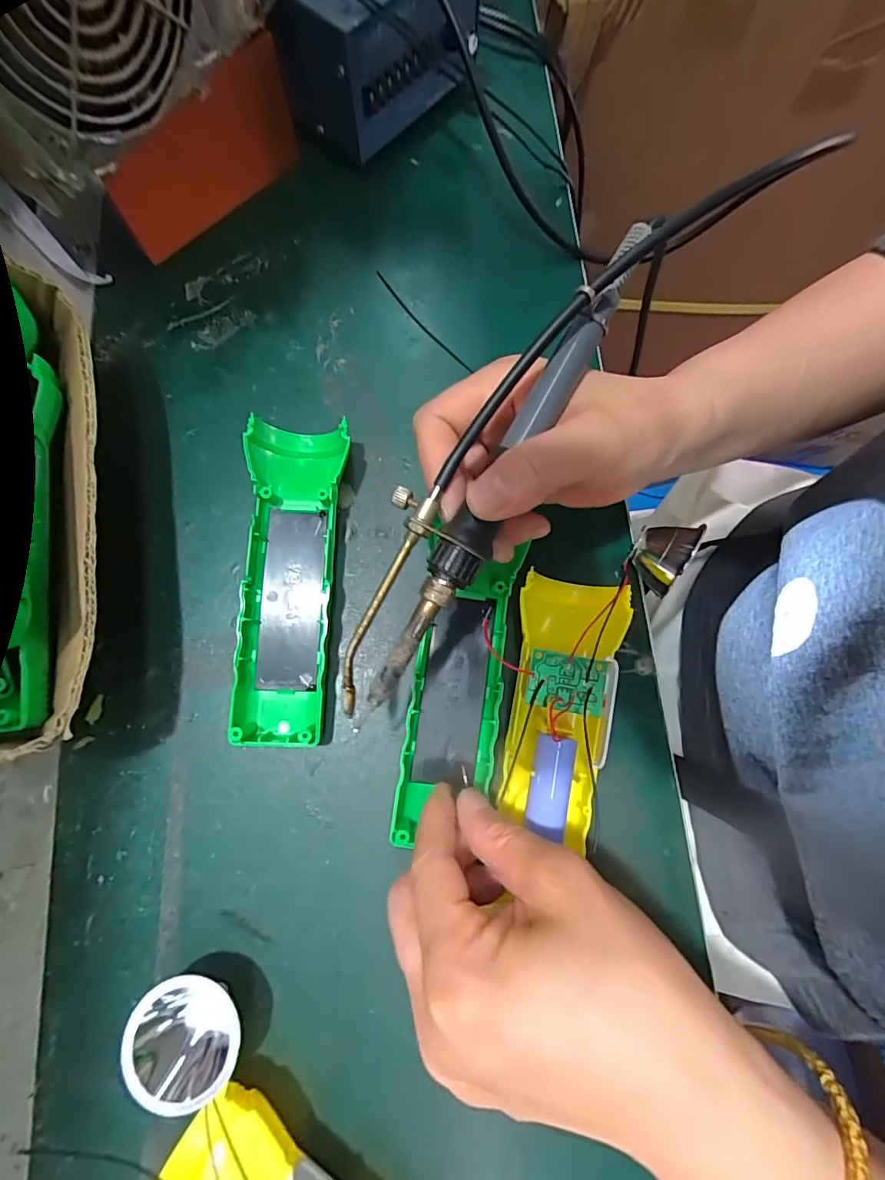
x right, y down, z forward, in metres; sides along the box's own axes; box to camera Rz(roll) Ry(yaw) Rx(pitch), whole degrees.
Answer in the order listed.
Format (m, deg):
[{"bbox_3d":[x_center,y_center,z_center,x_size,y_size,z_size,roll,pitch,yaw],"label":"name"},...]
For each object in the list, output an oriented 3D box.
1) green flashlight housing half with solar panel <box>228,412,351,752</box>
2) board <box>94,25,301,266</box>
[{"bbox_3d":[-0.079,-0.008,0.246,0.046,0.023,0.165,2,78,0],"label":"green flashlight housing half with solar panel"},{"bbox_3d":[-0.132,-0.246,0.274,0.007,0.061,0.118,44,81,8],"label":"board"}]

